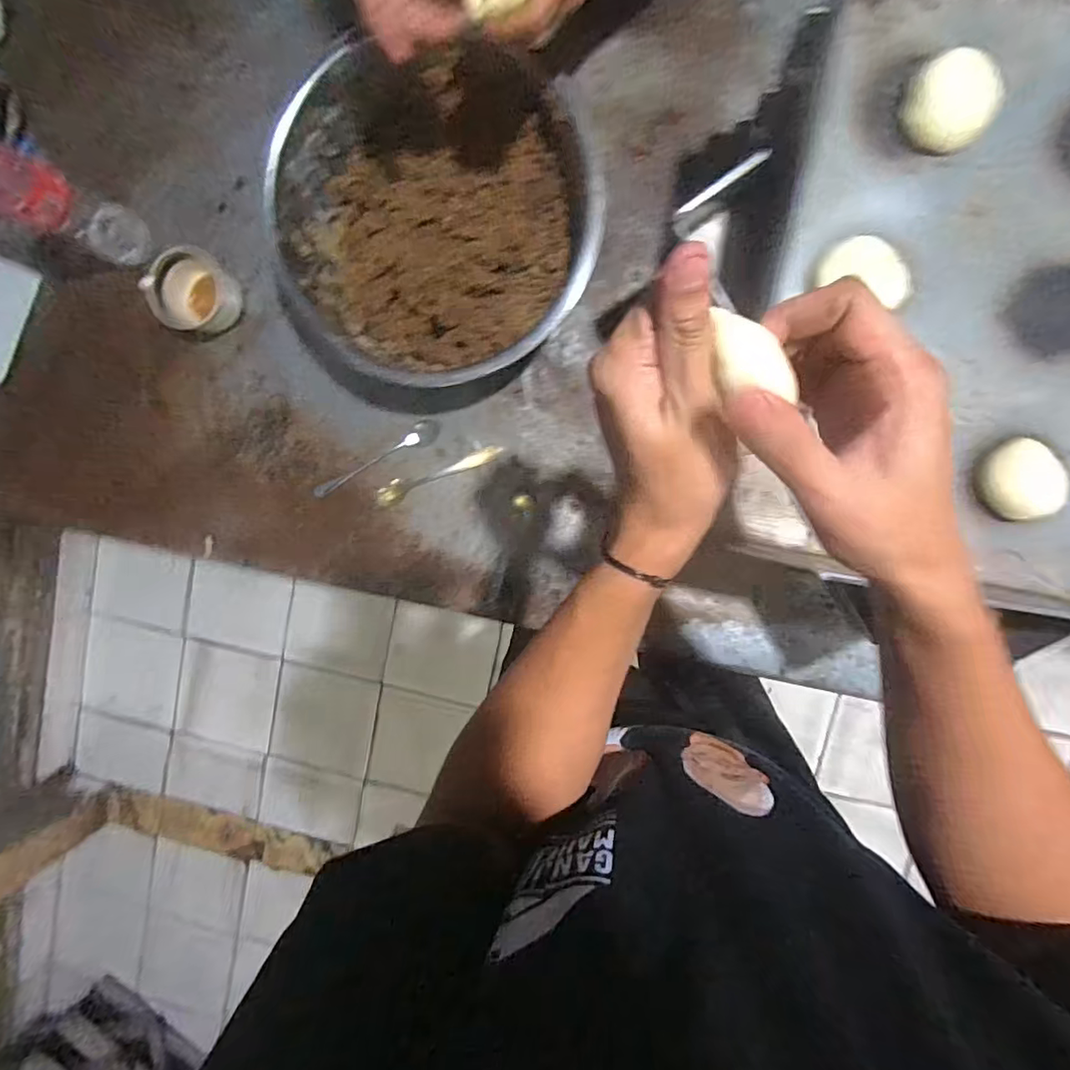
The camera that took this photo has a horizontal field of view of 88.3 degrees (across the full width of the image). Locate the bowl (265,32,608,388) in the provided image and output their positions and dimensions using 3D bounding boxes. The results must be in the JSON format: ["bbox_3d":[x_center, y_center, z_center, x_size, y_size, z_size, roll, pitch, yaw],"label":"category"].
[{"bbox_3d":[-0.101,-0.351,0.628,0.340,0.118,0.331,-28,92,7],"label":"bowl"}]

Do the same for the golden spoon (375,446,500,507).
[{"bbox_3d":[-0.126,-0.079,0.711,0.172,0.014,0.027,-23,93,7],"label":"golden spoon"}]

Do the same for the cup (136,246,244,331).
[{"bbox_3d":[-0.433,-0.306,0.698,0.085,0.069,0.087,0,95,5],"label":"cup"}]

